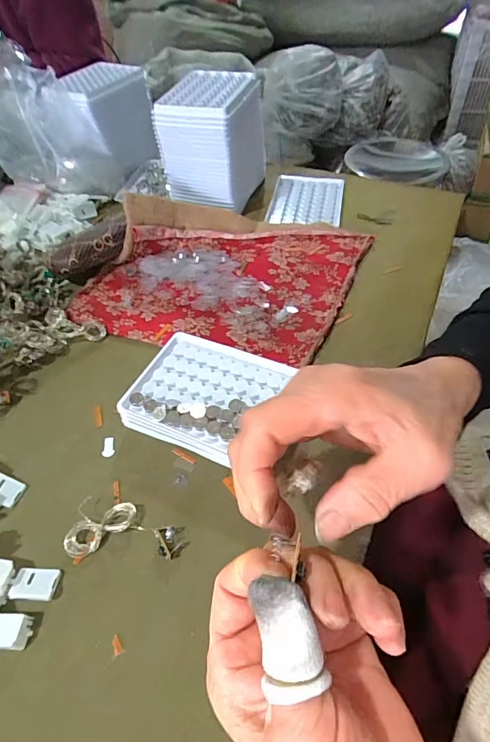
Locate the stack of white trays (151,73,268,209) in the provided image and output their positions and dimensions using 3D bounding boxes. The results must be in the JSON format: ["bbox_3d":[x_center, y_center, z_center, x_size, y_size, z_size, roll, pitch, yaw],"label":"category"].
[{"bbox_3d":[-0.040,-0.295,0.551,0.093,0.121,0.135,15,52,16],"label":"stack of white trays"}]

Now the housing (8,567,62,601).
[{"bbox_3d":[-0.137,0.139,0.280,0.028,0.006,0.019,-1,49,2],"label":"housing"}]

